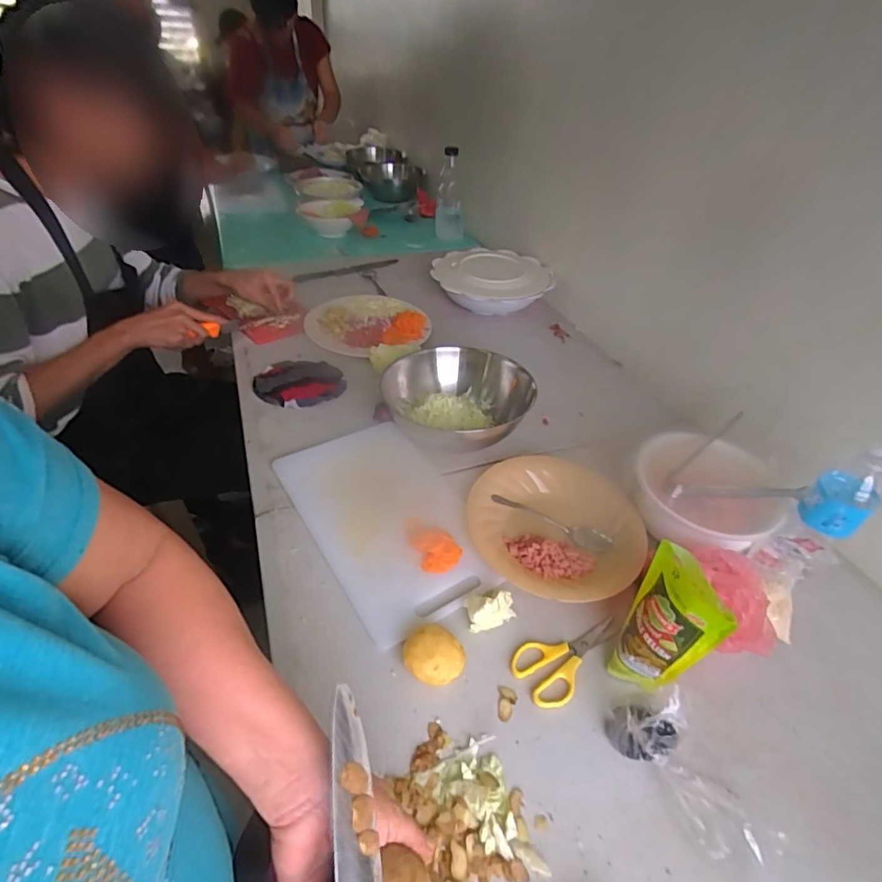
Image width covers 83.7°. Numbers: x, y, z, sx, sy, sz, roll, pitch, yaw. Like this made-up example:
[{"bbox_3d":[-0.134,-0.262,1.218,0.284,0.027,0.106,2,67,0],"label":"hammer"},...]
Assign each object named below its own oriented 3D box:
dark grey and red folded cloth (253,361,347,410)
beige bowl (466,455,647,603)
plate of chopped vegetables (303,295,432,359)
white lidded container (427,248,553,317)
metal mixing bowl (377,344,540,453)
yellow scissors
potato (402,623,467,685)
[{"bbox_3d":[-0.256,-0.110,0.897,0.155,0.014,0.146,-13,44,-21],"label":"dark grey and red folded cloth"},{"bbox_3d":[0.151,0.106,0.656,0.225,0.043,0.213,3,40,-3],"label":"beige bowl"},{"bbox_3d":[-0.164,-0.261,1.078,0.243,0.032,0.244,3,40,-3],"label":"plate of chopped vegetables"},{"bbox_3d":[0.118,-0.386,1.193,0.281,0.086,0.216,4,40,-2],"label":"white lidded container"},{"bbox_3d":[0.020,-0.060,0.779,0.212,0.097,0.230,-4,41,-10],"label":"metal mixing bowl"},{"bbox_3d":[0.142,0.234,0.551,0.137,0.007,0.067,-25,49,-31],"label":"yellow scissors"},{"bbox_3d":[-0.008,0.231,0.523,0.056,0.037,0.060,3,40,-3],"label":"potato"}]

